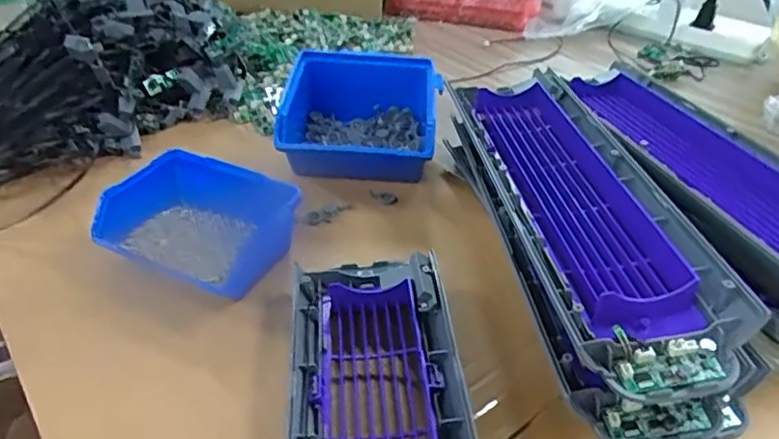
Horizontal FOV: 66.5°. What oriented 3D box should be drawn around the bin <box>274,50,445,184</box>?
[{"bbox_3d":[-0.023,-0.080,0.478,0.113,0.064,0.131,3,37,-3],"label":"bin"}]

